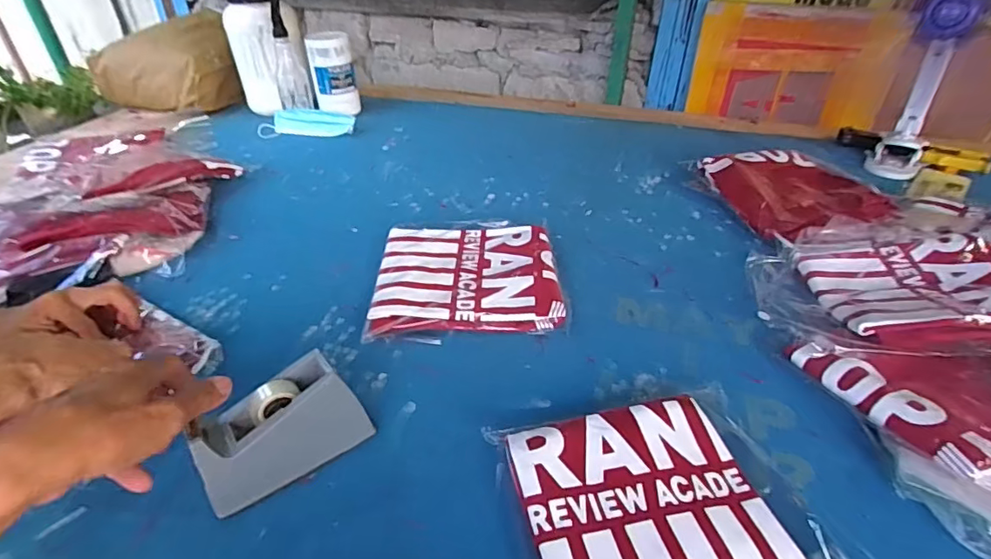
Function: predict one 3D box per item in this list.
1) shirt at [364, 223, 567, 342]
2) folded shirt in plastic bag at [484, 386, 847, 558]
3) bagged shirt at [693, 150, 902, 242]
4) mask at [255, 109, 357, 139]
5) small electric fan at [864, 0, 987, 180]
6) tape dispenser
[{"bbox_3d":[-0.037,-0.007,0.682,0.234,0.031,0.217,-3,36,-3],"label":"shirt"},{"bbox_3d":[0.140,0.198,0.409,0.244,0.029,0.255,-10,37,-12],"label":"folded shirt in plastic bag"},{"bbox_3d":[0.480,-0.142,0.837,0.206,0.054,0.244,-8,37,-9],"label":"bagged shirt"},{"bbox_3d":[-0.414,-0.343,1.127,0.204,0.034,0.087,0,36,1],"label":"mask"},{"bbox_3d":[0.764,-0.347,0.912,0.094,0.298,0.132,30,46,35],"label":"small electric fan"},{"bbox_3d":[-0.186,0.129,0.444,0.138,0.091,0.053,-25,42,-29],"label":"tape dispenser"}]

